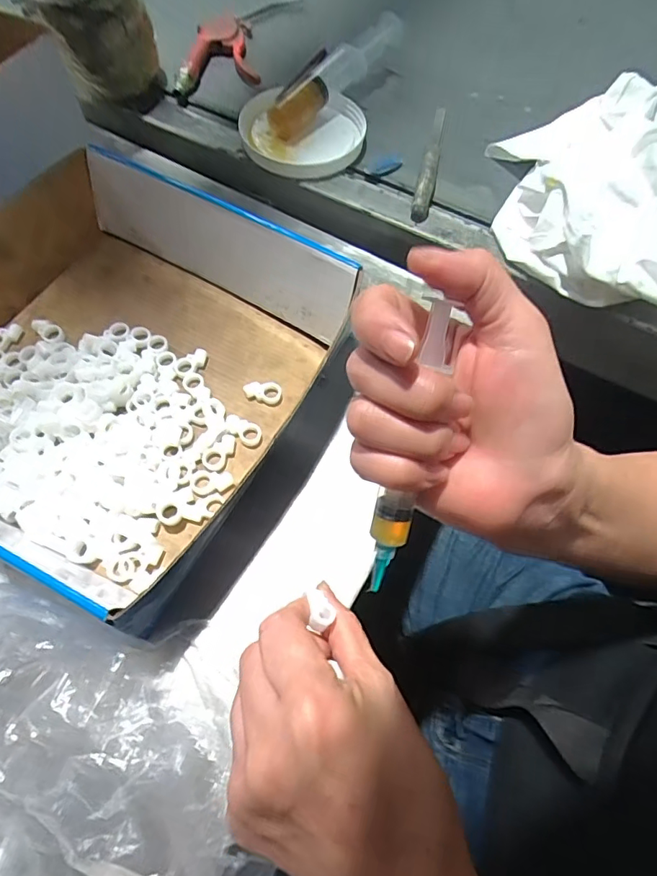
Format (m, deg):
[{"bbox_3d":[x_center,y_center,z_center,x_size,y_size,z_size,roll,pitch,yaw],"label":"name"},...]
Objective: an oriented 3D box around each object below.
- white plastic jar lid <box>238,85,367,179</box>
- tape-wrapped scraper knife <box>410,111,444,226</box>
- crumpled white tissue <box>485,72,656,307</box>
[{"bbox_3d":[-0.032,-0.314,0.514,0.117,0.026,0.121,1,64,-3],"label":"white plastic jar lid"},{"bbox_3d":[0.104,-0.281,0.504,0.018,0.016,0.173,13,64,3],"label":"tape-wrapped scraper knife"},{"bbox_3d":[0.262,-0.222,0.448,0.195,0.067,0.256,2,64,-2],"label":"crumpled white tissue"}]

